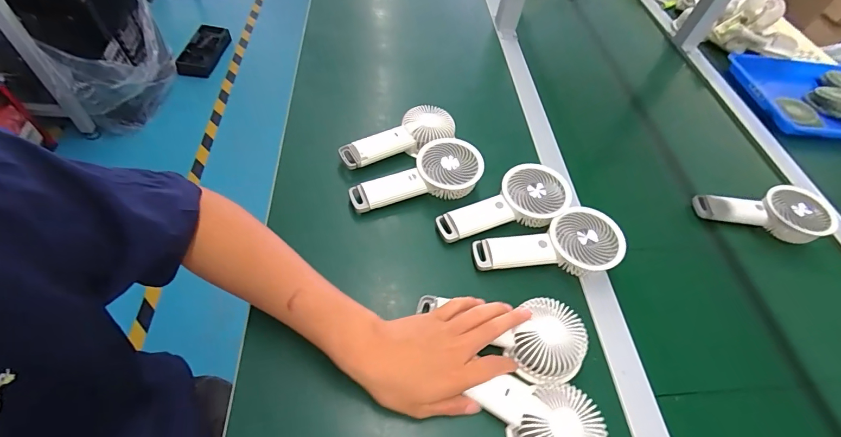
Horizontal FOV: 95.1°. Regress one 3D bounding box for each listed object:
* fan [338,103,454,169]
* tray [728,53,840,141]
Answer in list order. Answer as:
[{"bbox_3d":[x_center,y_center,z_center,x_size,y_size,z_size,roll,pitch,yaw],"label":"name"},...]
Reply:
[{"bbox_3d":[-0.030,-0.114,0.572,0.177,0.043,0.075,-27,63,-25],"label":"fan"},{"bbox_3d":[0.851,-0.261,0.813,0.327,0.048,0.257,4,54,-5],"label":"tray"}]

